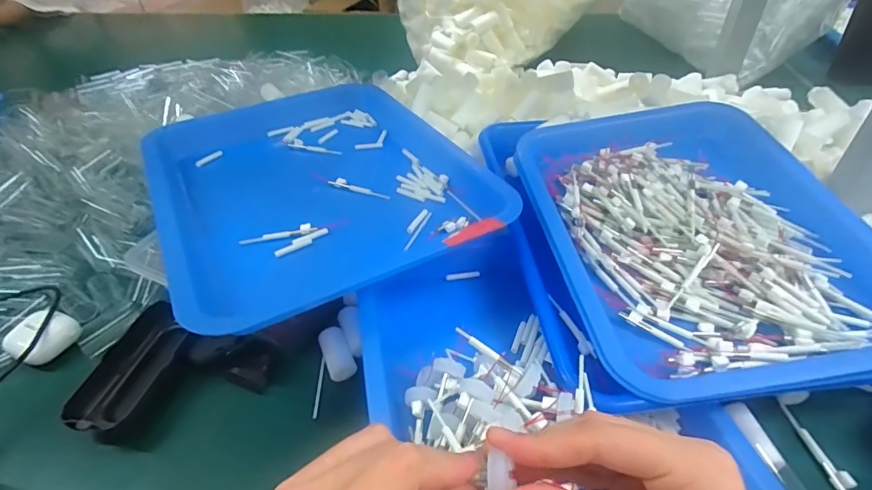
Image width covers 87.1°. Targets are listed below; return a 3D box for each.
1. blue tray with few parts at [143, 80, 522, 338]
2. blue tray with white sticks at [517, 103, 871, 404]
[{"bbox_3d":[-0.111,-0.064,0.441,0.298,0.053,0.349,-28,47,-25],"label":"blue tray with few parts"},{"bbox_3d":[0.202,-0.026,0.368,0.229,0.036,0.292,-7,42,-4],"label":"blue tray with white sticks"}]

